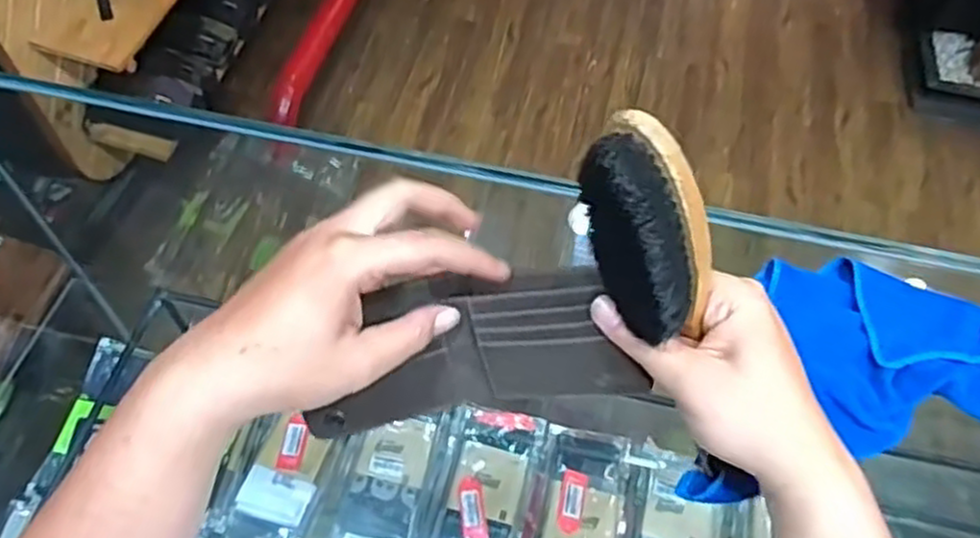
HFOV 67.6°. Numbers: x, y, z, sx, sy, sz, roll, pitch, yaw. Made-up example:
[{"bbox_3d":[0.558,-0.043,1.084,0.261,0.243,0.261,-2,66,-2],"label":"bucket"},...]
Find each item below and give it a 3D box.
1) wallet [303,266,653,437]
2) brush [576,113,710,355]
[{"bbox_3d":[-0.014,0.053,0.448,0.196,0.091,0.039,-6,23,14],"label":"wallet"},{"bbox_3d":[0.077,-0.010,0.358,0.044,0.144,0.042,10,53,35],"label":"brush"}]

